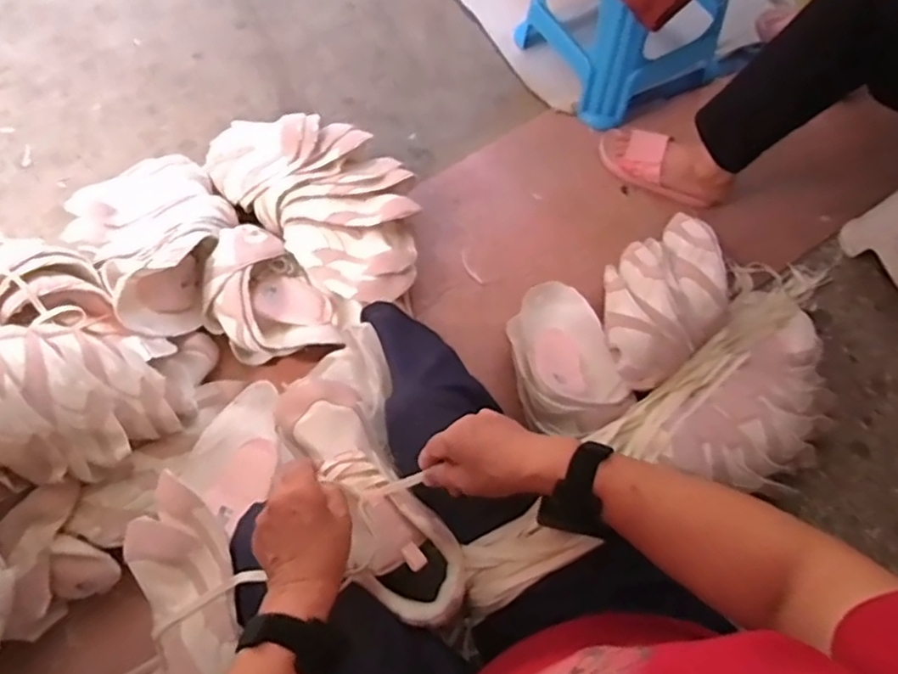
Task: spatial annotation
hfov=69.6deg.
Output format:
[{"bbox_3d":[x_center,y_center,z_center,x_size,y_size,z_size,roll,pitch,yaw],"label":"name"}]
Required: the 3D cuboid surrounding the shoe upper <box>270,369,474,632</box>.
[{"bbox_3d":[-0.076,0.146,0.594,0.083,0.060,0.247,-33,75,-11],"label":"shoe upper"}]

